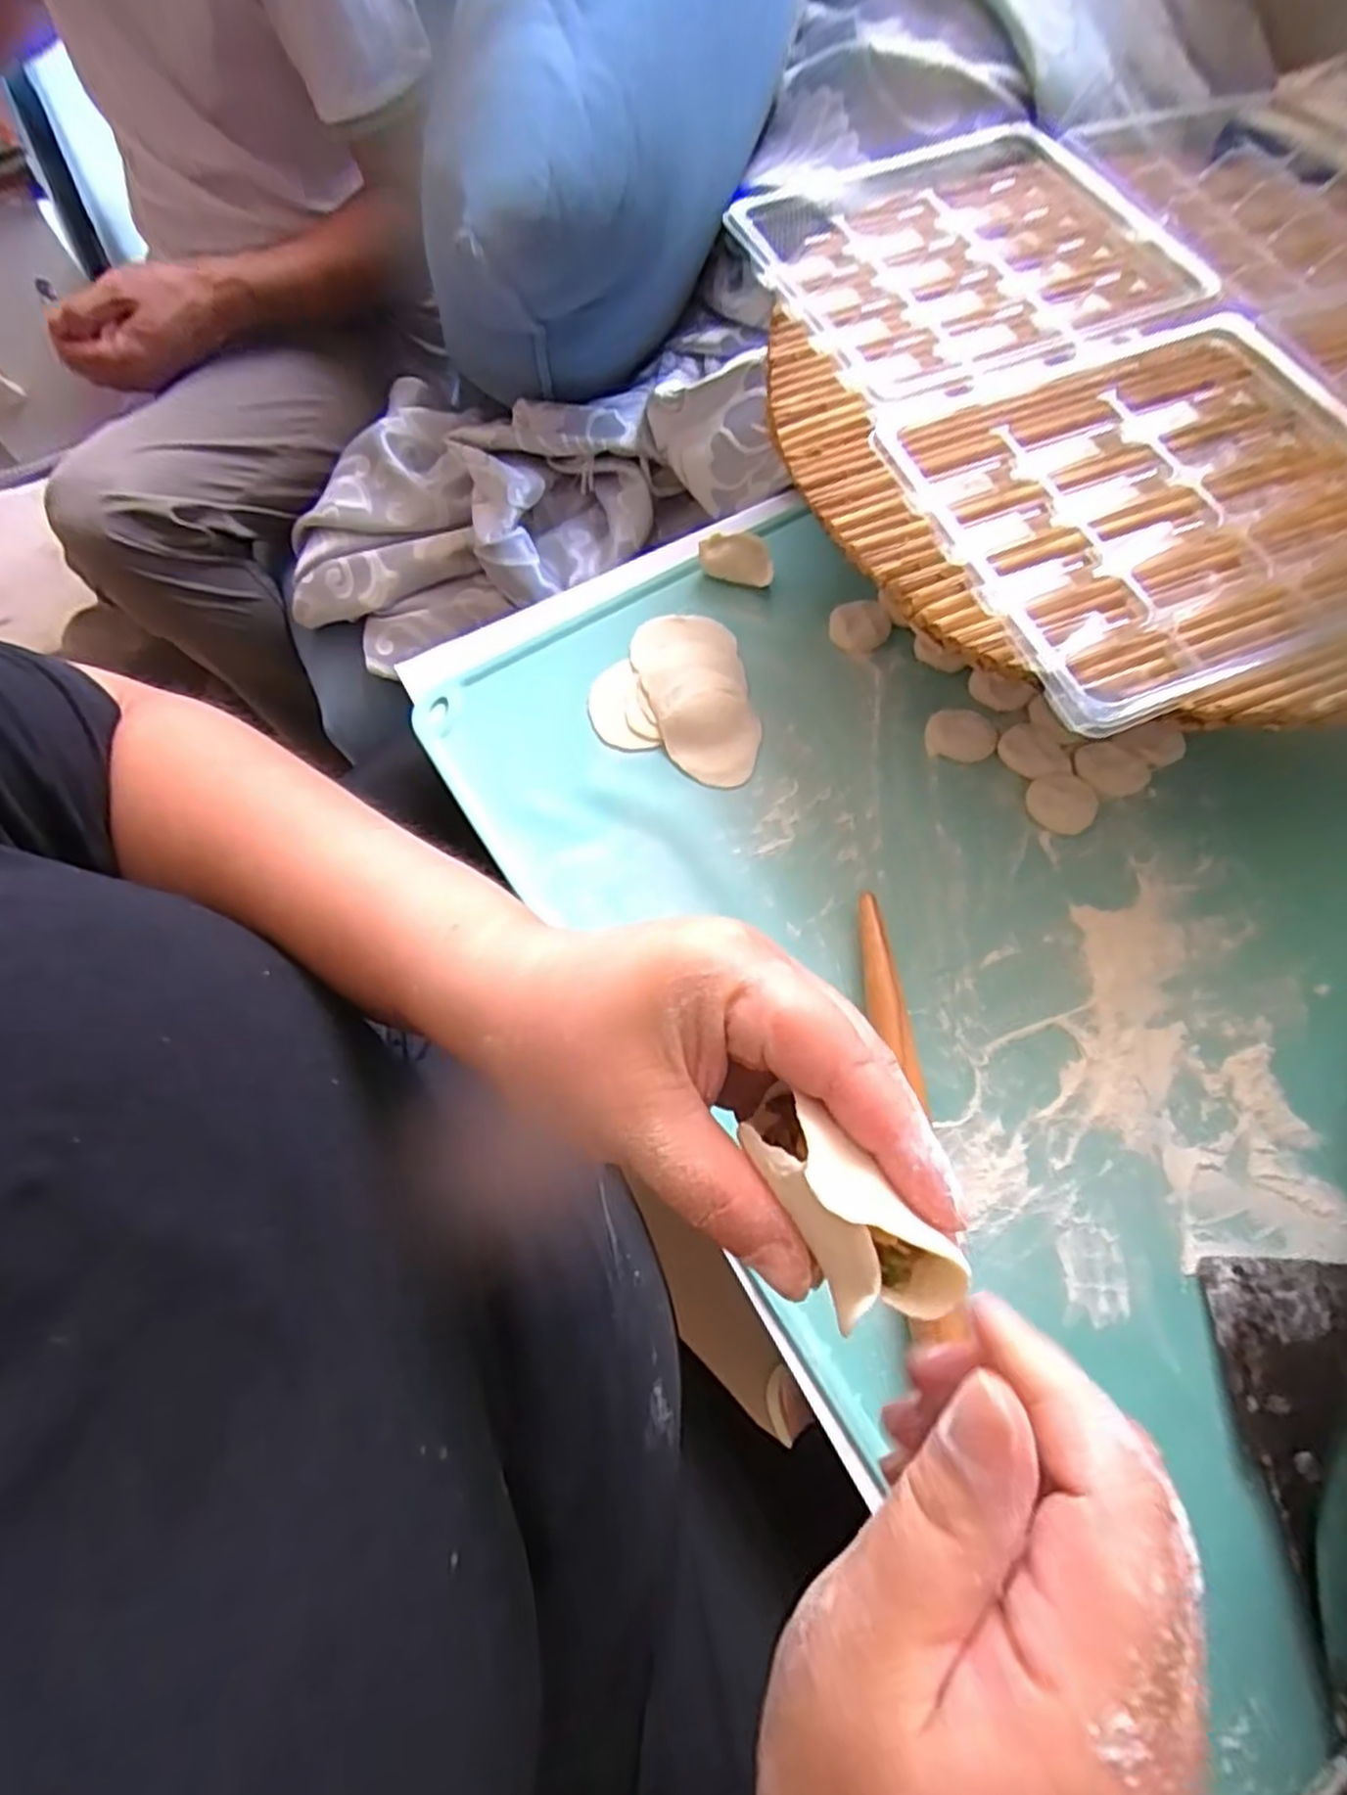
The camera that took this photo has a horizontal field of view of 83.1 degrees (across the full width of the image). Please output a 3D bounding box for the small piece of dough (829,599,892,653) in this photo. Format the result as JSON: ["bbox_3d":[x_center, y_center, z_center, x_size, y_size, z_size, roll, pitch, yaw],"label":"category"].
[{"bbox_3d":[0.124,-0.180,0.504,0.040,0.009,0.033,-8,66,-1],"label":"small piece of dough"}]

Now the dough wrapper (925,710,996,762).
[{"bbox_3d":[0.177,-0.100,0.469,0.040,0.006,0.032,12,68,8],"label":"dough wrapper"}]

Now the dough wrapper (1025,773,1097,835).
[{"bbox_3d":[0.228,-0.055,0.445,0.037,0.007,0.036,-1,66,2],"label":"dough wrapper"}]

